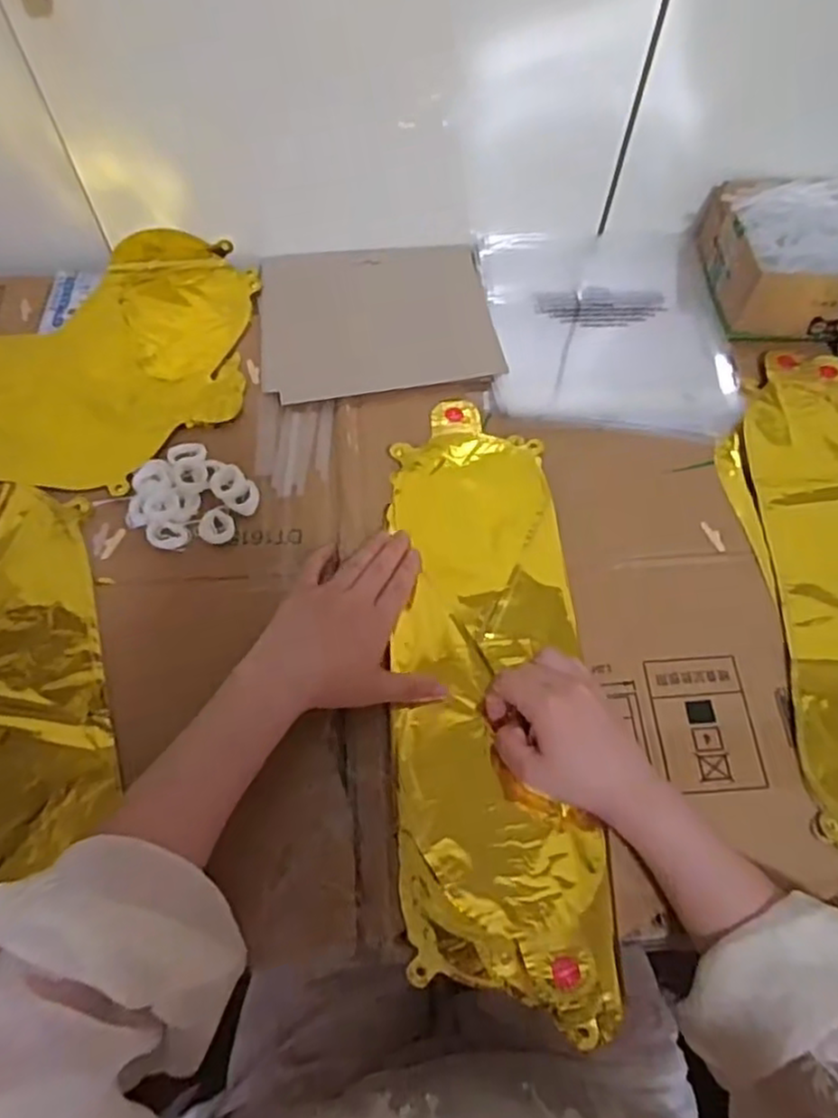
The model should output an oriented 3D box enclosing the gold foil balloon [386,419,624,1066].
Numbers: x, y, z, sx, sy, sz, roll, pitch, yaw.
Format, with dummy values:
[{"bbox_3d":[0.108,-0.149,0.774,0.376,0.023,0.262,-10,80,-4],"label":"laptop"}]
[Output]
[{"bbox_3d":[0.047,0.074,0.499,0.129,0.021,0.428,-2,64,-3],"label":"gold foil balloon"}]

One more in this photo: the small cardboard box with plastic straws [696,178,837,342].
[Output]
[{"bbox_3d":[0.354,-0.265,0.625,0.197,0.069,0.135,5,63,1],"label":"small cardboard box with plastic straws"}]

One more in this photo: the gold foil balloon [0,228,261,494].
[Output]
[{"bbox_3d":[-0.348,-0.178,0.610,0.398,0.020,0.276,1,63,-1],"label":"gold foil balloon"}]

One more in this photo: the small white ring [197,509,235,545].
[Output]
[{"bbox_3d":[-0.151,-0.025,0.532,0.026,0.004,0.028,2,63,-1],"label":"small white ring"}]

